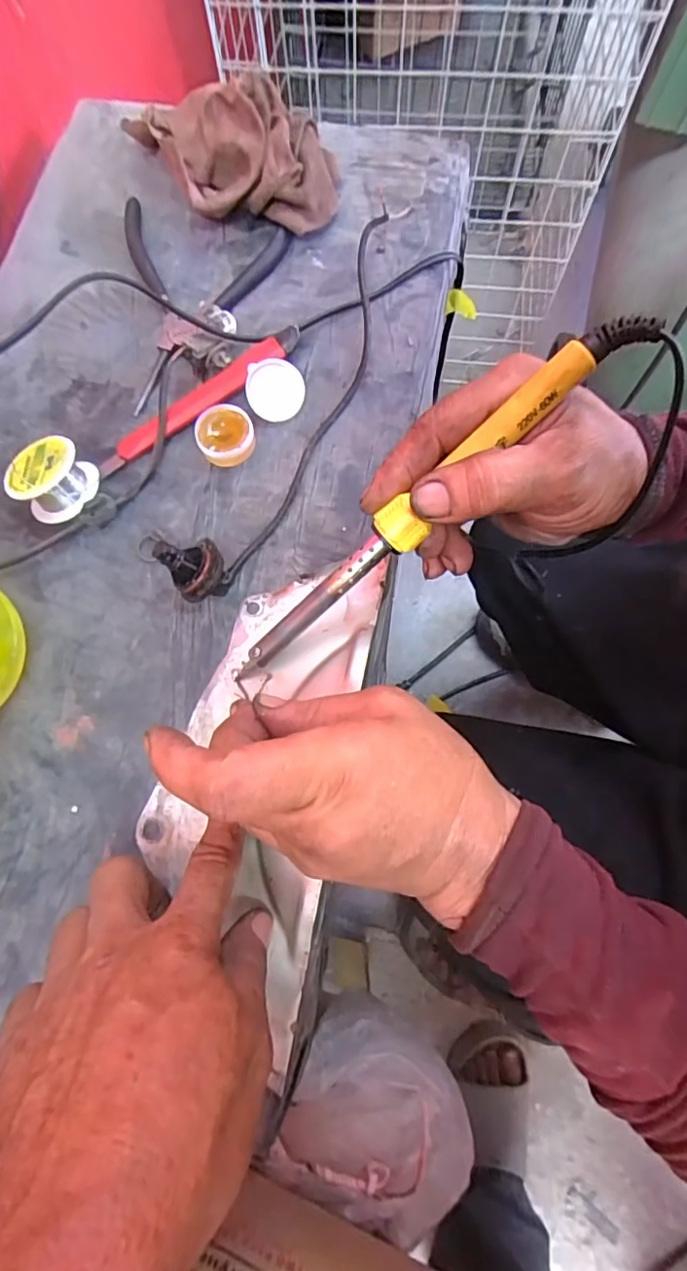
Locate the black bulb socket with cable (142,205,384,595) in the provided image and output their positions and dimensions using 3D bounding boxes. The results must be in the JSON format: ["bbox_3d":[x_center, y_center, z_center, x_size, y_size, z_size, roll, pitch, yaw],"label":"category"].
[{"bbox_3d":[-0.025,-0.141,0.326,0.062,0.031,0.271,31,78,10],"label":"black bulb socket with cable"}]

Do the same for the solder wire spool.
[{"bbox_3d":[-0.164,-0.088,0.318,0.039,0.027,0.042,-1,74,2],"label":"solder wire spool"}]

